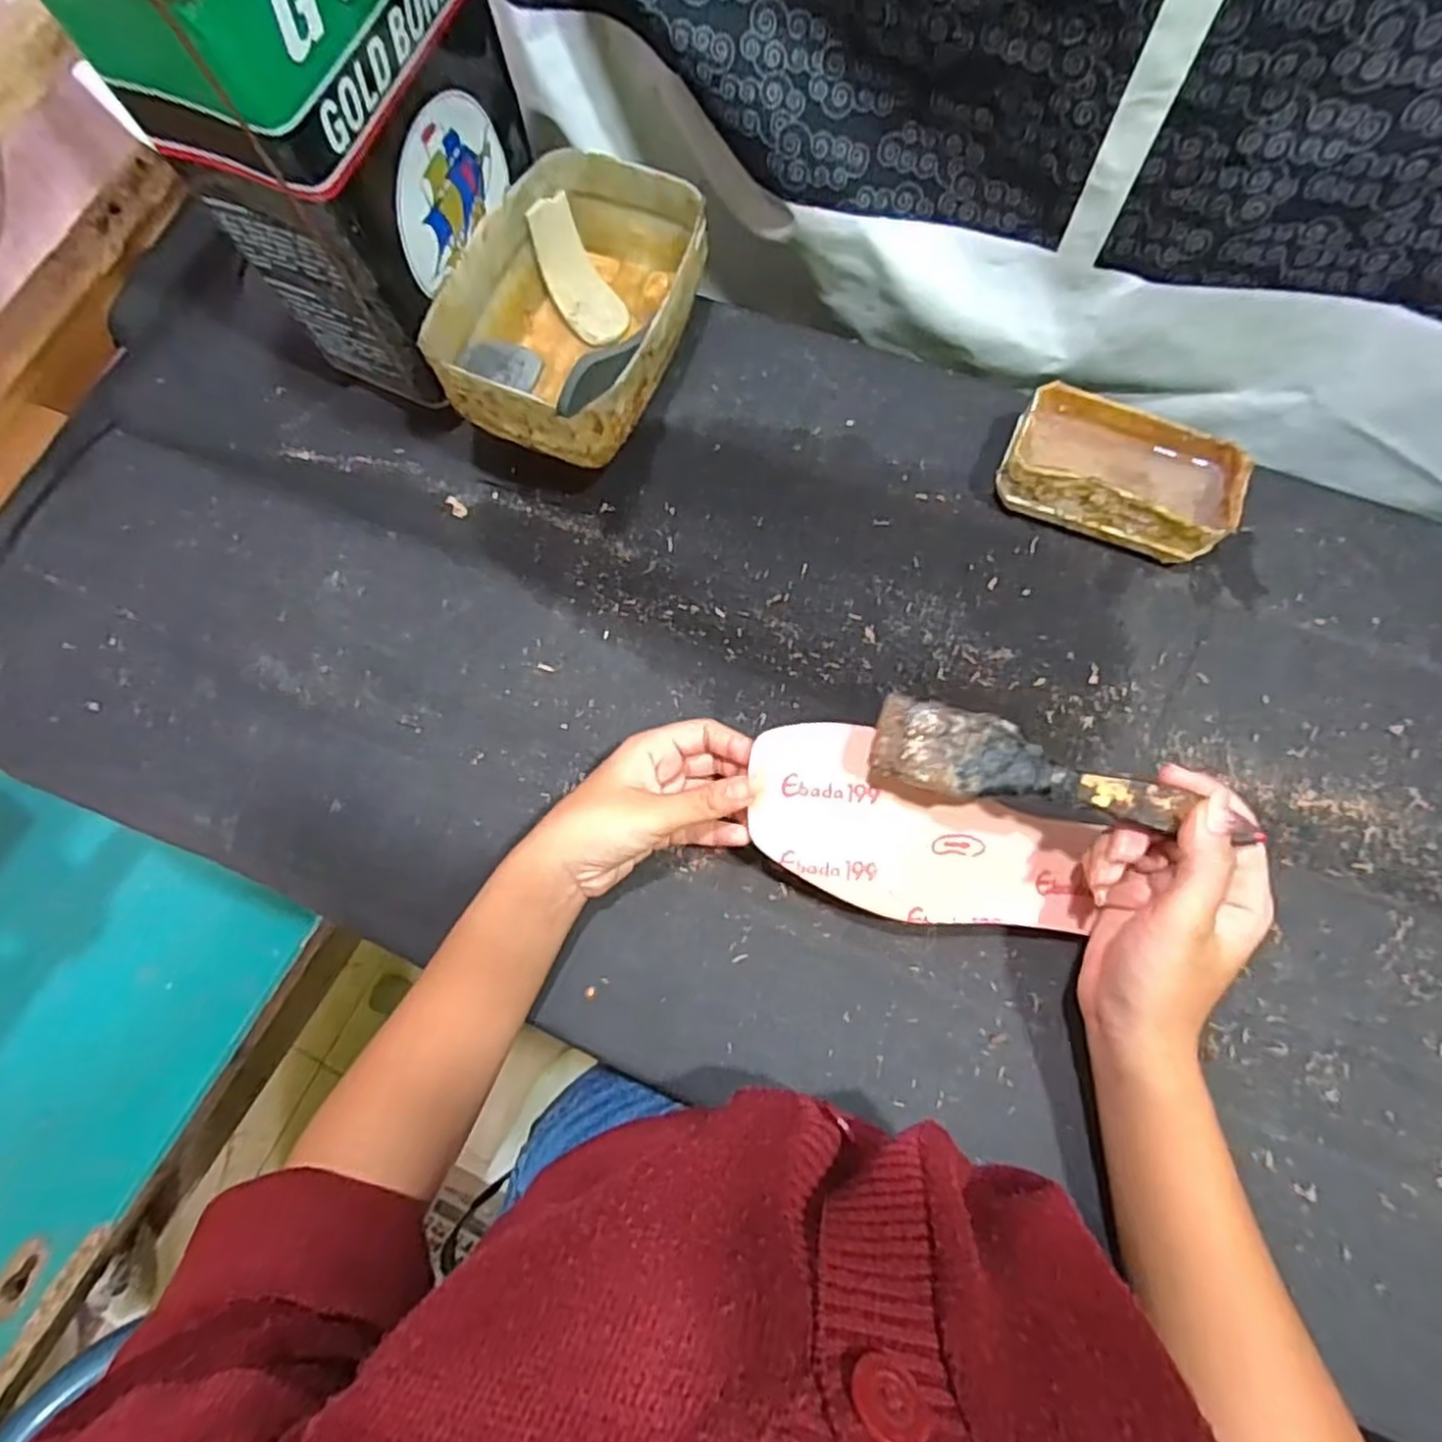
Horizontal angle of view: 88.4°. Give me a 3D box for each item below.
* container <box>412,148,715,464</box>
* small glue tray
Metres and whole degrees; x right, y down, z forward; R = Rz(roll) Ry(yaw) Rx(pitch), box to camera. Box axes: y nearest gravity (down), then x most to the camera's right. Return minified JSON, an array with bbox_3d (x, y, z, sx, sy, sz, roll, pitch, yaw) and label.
[{"bbox_3d":[-0.087,-0.254,0.454,0.126,0.072,0.188,21,75,8],"label":"container"},{"bbox_3d":[0.231,-0.143,0.433,0.126,0.044,0.073,20,75,8],"label":"small glue tray"}]

